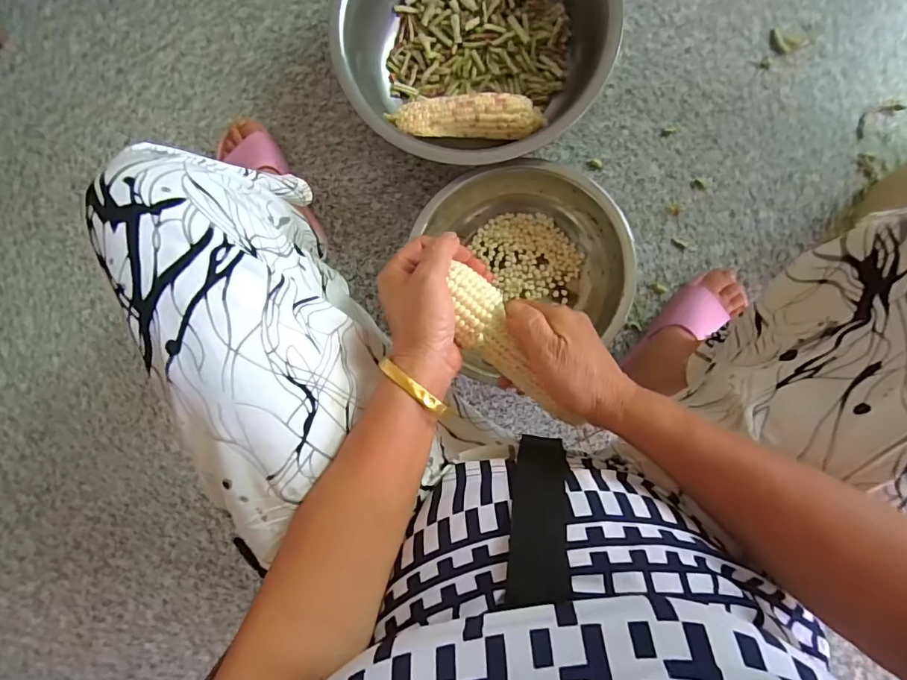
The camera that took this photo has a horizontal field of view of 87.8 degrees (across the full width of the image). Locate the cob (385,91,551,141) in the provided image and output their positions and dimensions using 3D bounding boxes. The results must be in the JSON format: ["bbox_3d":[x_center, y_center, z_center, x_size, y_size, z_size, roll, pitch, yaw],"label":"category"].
[{"bbox_3d":[0.018,-0.300,0.634,0.199,0.043,0.054,5,89,4],"label":"cob"}]

